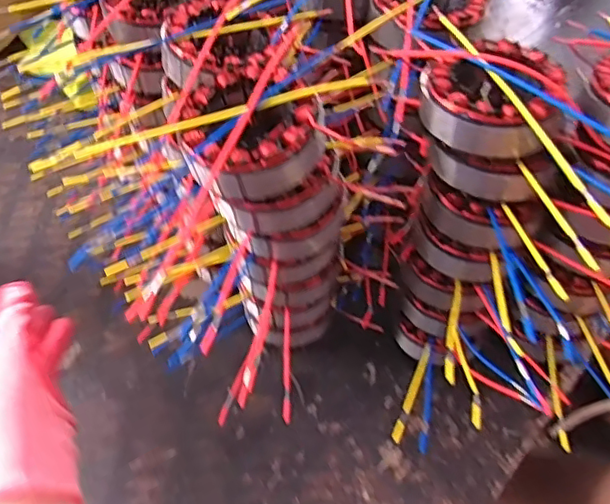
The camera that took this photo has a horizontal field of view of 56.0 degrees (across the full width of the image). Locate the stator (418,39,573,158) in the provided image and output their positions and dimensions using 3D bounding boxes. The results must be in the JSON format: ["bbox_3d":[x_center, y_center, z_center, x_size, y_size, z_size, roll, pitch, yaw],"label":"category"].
[{"bbox_3d":[0.118,-0.094,0.359,0.088,0.042,0.095,-1,51,1],"label":"stator"}]

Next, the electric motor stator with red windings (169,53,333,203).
[{"bbox_3d":[-0.037,-0.073,0.352,0.084,0.036,0.089,-32,57,-22],"label":"electric motor stator with red windings"}]

